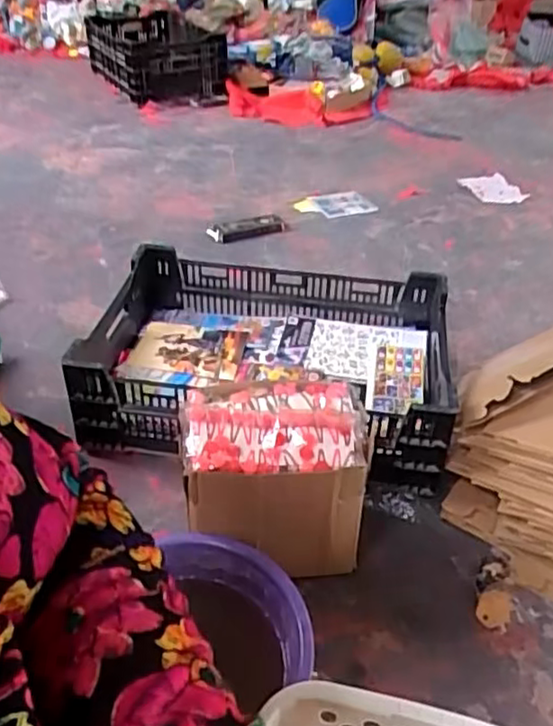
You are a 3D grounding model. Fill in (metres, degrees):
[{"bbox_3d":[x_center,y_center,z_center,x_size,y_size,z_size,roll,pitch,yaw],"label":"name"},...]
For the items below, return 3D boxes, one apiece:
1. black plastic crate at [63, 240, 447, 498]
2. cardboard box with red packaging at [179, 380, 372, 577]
[{"bbox_3d":[-0.018,-0.017,1.176,0.639,0.177,0.421,10,39,7],"label":"black plastic crate"},{"bbox_3d":[-0.006,0.154,0.915,0.232,0.229,0.186,0,39,-5],"label":"cardboard box with red packaging"}]

